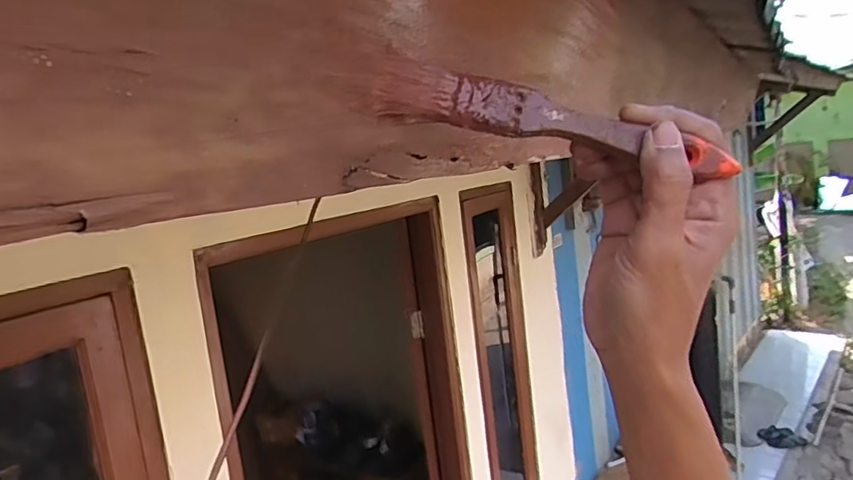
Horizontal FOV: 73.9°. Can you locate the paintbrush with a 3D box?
[{"bbox_3d":[0.059,-0.054,0.256,0.162,0.026,0.019,12,7,-1],"label":"paintbrush"}]

